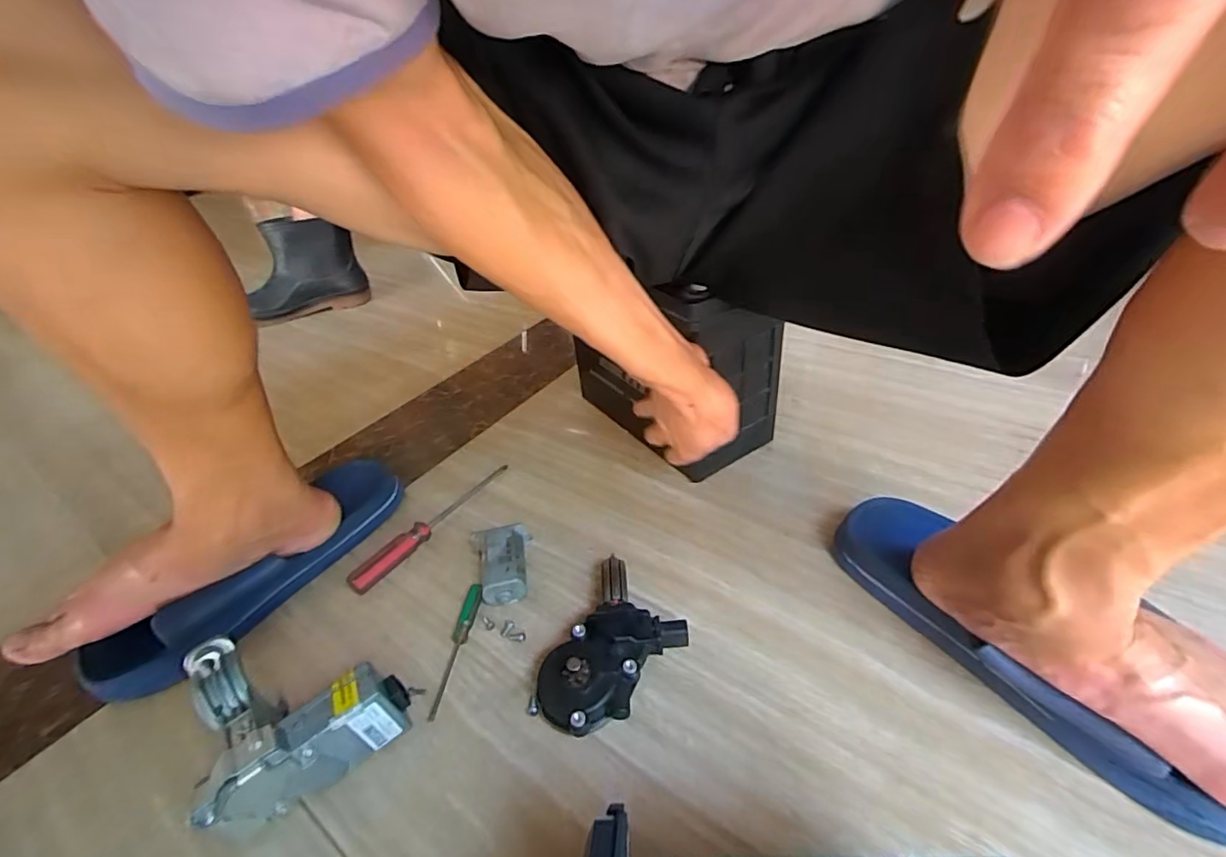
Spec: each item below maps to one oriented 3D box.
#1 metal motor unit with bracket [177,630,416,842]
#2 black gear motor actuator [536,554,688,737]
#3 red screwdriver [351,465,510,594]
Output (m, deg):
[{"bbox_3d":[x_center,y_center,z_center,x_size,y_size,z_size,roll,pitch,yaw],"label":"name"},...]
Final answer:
[{"bbox_3d":[-0.219,0.191,0.377,0.121,0.081,0.105,-31,42,-31],"label":"metal motor unit with bracket"},{"bbox_3d":[-0.008,0.167,0.421,0.090,0.032,0.124,25,45,36],"label":"black gear motor actuator"},{"bbox_3d":[-0.181,0.093,0.563,0.019,0.026,0.201,16,41,29],"label":"red screwdriver"}]

